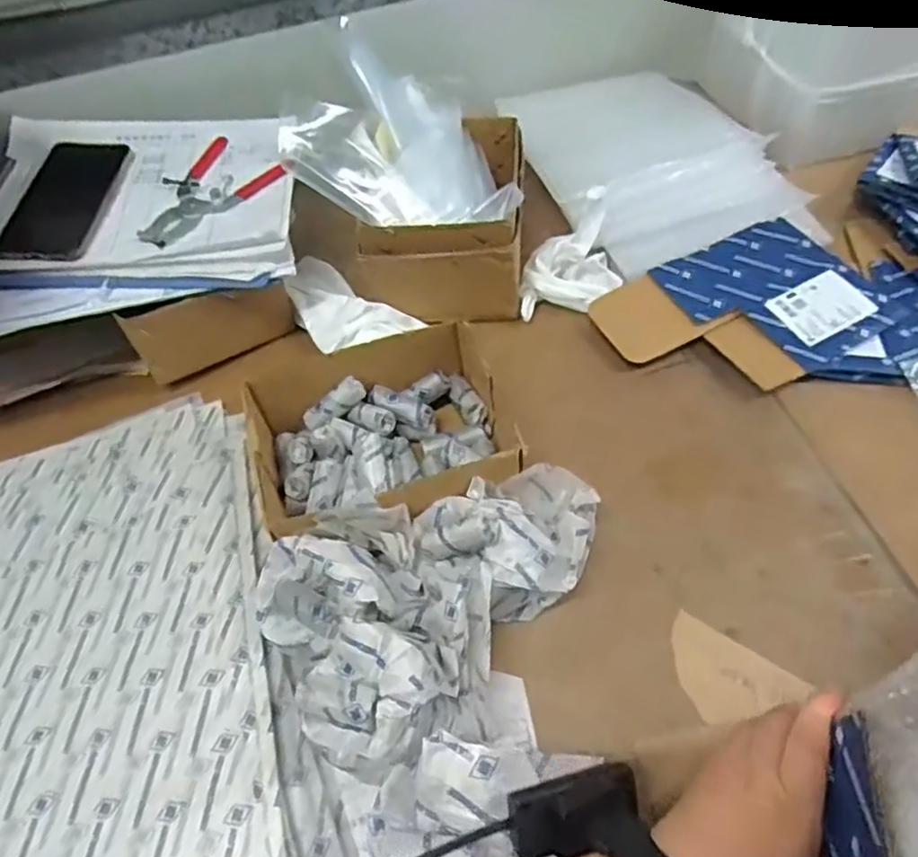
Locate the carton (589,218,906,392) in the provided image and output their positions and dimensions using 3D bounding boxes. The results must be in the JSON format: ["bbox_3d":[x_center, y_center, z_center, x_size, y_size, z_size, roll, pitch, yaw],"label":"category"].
[{"bbox_3d":[0.268,-0.095,0.634,0.228,0.023,0.189,-25,59,-2],"label":"carton"}]

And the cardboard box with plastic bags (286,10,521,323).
[{"bbox_3d":[-0.042,-0.248,0.684,0.207,0.159,0.229,1,56,6],"label":"cardboard box with plastic bags"}]

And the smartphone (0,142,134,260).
[{"bbox_3d":[-0.375,-0.221,0.651,0.085,0.013,0.150,5,62,-2],"label":"smartphone"}]

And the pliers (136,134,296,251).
[{"bbox_3d":[-0.252,-0.230,0.659,0.119,0.015,0.146,31,64,23],"label":"pliers"}]

